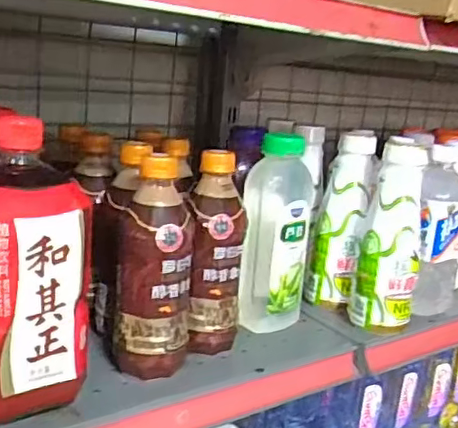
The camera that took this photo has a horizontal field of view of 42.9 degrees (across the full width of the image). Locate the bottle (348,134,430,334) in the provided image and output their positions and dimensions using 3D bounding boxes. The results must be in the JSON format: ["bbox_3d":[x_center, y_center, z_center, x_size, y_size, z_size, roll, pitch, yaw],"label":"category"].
[{"bbox_3d":[0.173,0.021,0.616,0.066,0.198,0.060,10,15,18],"label":"bottle"}]

